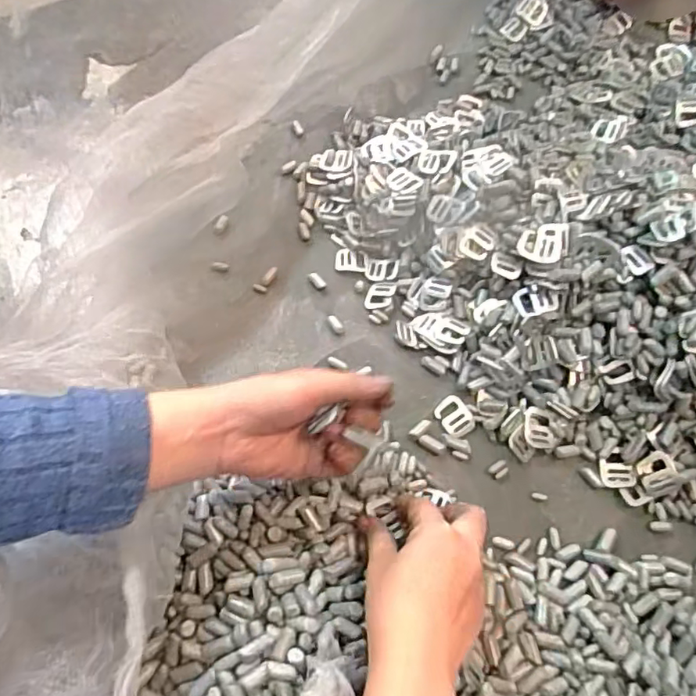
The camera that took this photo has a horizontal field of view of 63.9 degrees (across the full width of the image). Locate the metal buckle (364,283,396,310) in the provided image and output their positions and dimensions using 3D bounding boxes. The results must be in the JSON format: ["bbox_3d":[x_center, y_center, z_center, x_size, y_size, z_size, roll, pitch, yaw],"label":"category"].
[{"bbox_3d":[0.030,-0.047,0.513,0.024,0.007,0.028,13,67,5],"label":"metal buckle"}]

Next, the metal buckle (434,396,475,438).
[{"bbox_3d":[0.090,0.057,0.466,0.026,0.004,0.033,-39,72,-16],"label":"metal buckle"}]

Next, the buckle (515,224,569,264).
[{"bbox_3d":[0.158,-0.087,0.450,0.038,0.007,0.040,18,67,7],"label":"buckle"}]

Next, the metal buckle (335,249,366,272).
[{"bbox_3d":[0.003,-0.084,0.538,0.030,0.005,0.027,2,66,0],"label":"metal buckle"}]

